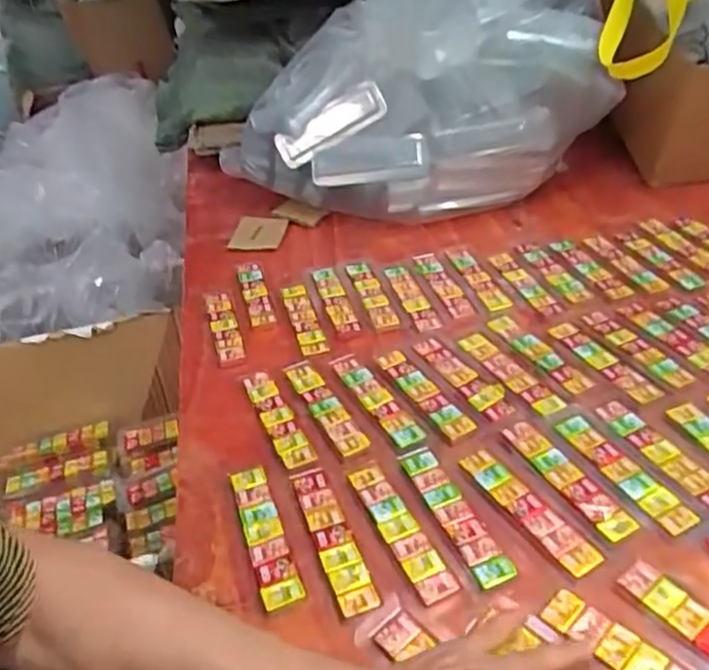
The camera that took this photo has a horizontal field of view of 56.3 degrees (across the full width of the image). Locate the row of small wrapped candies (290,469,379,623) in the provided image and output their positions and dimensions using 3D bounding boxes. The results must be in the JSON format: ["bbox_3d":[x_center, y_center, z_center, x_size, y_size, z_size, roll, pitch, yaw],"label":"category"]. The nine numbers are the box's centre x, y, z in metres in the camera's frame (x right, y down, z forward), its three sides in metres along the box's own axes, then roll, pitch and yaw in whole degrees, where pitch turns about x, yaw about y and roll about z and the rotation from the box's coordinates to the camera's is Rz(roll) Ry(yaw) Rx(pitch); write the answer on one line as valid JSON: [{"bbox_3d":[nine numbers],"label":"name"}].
[{"bbox_3d":[-0.016,0.137,0.457,0.026,0.004,0.121,-16,39,-13],"label":"row of small wrapped candies"}]

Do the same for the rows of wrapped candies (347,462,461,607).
[{"bbox_3d":[0.030,0.131,0.454,0.026,0.004,0.117,-20,39,-17],"label":"rows of wrapped candies"}]

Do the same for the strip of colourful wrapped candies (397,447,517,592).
[{"bbox_3d":[0.069,0.123,0.468,0.027,0.004,0.123,-17,39,-15],"label":"strip of colourful wrapped candies"}]

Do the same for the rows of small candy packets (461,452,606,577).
[{"bbox_3d":[0.120,0.120,0.463,0.023,0.004,0.118,-24,41,-22],"label":"rows of small candy packets"}]

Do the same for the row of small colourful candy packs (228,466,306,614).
[{"bbox_3d":[-0.063,0.137,0.461,0.026,0.006,0.118,-16,39,-13],"label":"row of small colourful candy packs"}]

